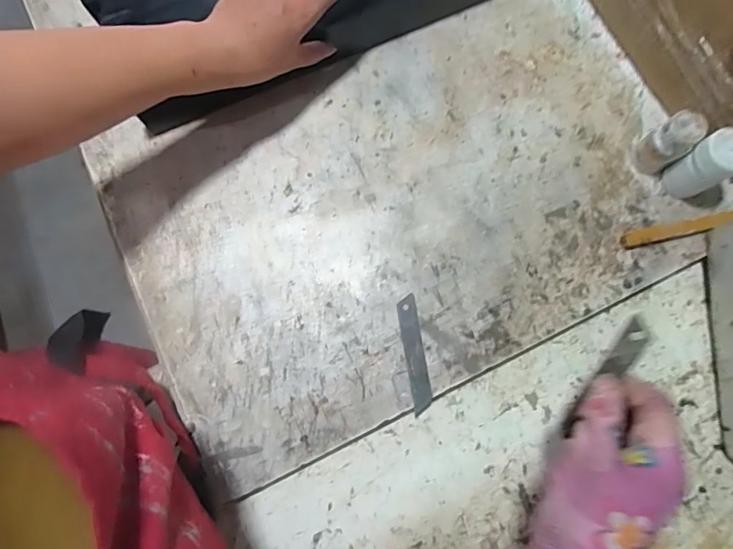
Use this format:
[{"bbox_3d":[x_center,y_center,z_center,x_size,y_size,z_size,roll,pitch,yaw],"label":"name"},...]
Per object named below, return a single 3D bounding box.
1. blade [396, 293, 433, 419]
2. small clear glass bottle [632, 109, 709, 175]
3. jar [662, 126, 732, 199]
[{"bbox_3d":[0.043,0.072,0.391,0.018,0.004,0.103,-10,80,-2],"label":"blade"},{"bbox_3d":[0.269,-0.116,0.394,0.031,0.061,0.033,0,80,0],"label":"small clear glass bottle"},{"bbox_3d":[0.296,-0.094,0.386,0.037,0.065,0.038,0,80,0],"label":"jar"}]

